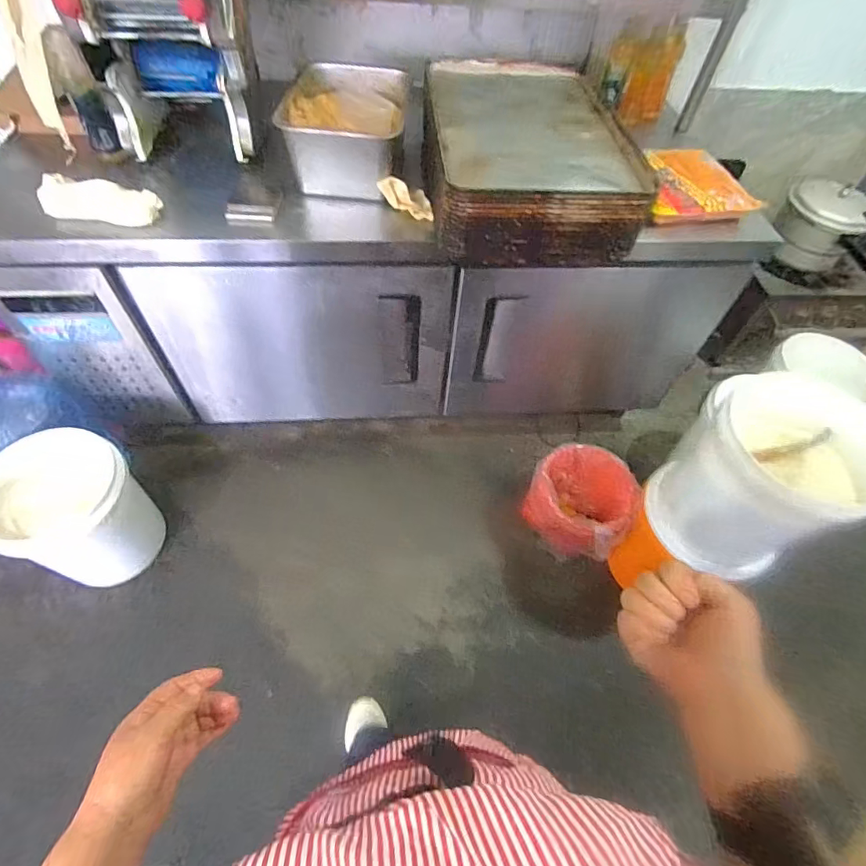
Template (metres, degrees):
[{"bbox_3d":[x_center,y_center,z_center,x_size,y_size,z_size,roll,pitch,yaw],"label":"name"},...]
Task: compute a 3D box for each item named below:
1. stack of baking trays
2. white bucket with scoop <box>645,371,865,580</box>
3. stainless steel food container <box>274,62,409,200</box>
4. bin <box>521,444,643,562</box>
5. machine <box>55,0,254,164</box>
[{"bbox_3d":[0.197,-0.613,1.057,0.395,0.187,0.578,-3,54,-4],"label":"stack of baking trays"},{"bbox_3d":[0.706,0.105,1.045,0.288,0.364,0.307,-29,60,-21],"label":"white bucket with scoop"},{"bbox_3d":[-0.195,-0.694,1.091,0.244,0.163,0.310,5,54,2],"label":"stainless steel food container"},{"bbox_3d":[0.420,0.212,1.394,0.285,0.267,0.279,12,54,7],"label":"bin"},{"bbox_3d":[-0.596,-0.873,1.012,0.395,0.396,0.379,-8,54,-7],"label":"machine"}]

